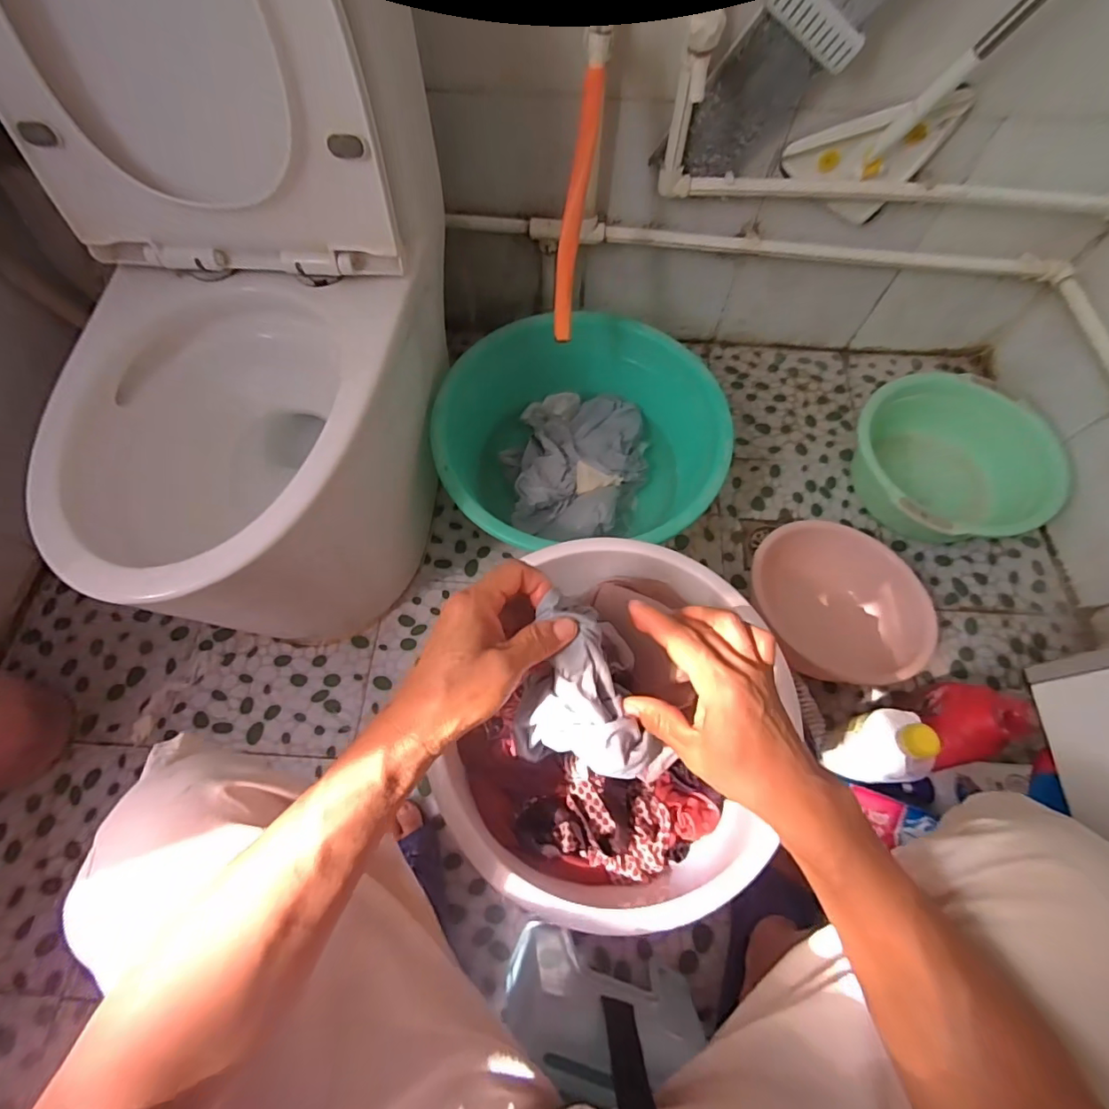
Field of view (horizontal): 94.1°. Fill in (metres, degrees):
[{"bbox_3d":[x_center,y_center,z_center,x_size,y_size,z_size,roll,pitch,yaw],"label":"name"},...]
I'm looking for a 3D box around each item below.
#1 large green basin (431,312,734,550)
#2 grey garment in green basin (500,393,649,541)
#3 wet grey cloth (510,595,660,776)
[{"bbox_3d":[0.039,-0.213,0.903,0.452,0.186,0.437,0,65,-1],"label":"large green basin"},{"bbox_3d":[0.039,-0.170,0.946,0.254,0.048,0.322,6,65,2],"label":"grey garment in green basin"},{"bbox_3d":[0.027,0.098,0.364,0.098,0.078,0.100,11,70,2],"label":"wet grey cloth"}]

